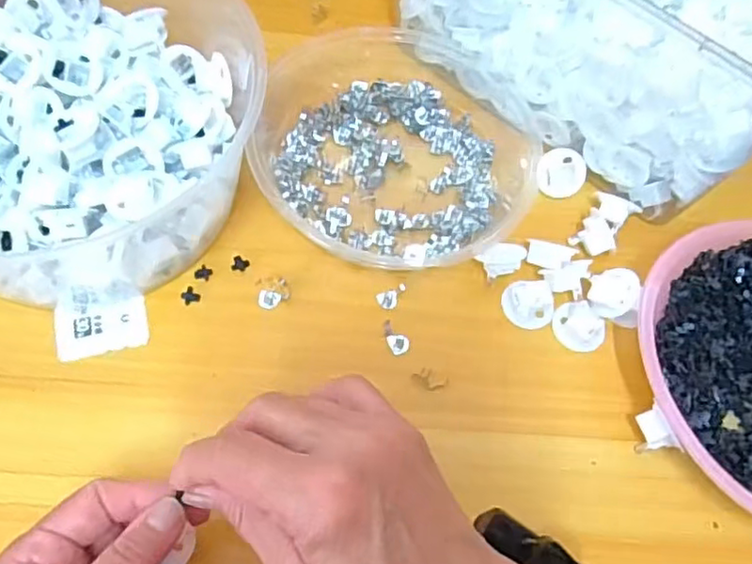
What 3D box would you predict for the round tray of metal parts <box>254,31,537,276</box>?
[{"bbox_3d":[0.016,-0.097,0.432,0.184,0.035,0.187,2,63,-5],"label":"round tray of metal parts"}]

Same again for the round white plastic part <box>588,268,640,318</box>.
[{"bbox_3d":[0.150,0.006,0.399,0.030,0.007,0.030,-7,69,20],"label":"round white plastic part"}]

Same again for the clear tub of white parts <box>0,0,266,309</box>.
[{"bbox_3d":[-0.184,-0.100,0.375,0.202,0.111,0.217,2,63,-5],"label":"clear tub of white parts"}]

